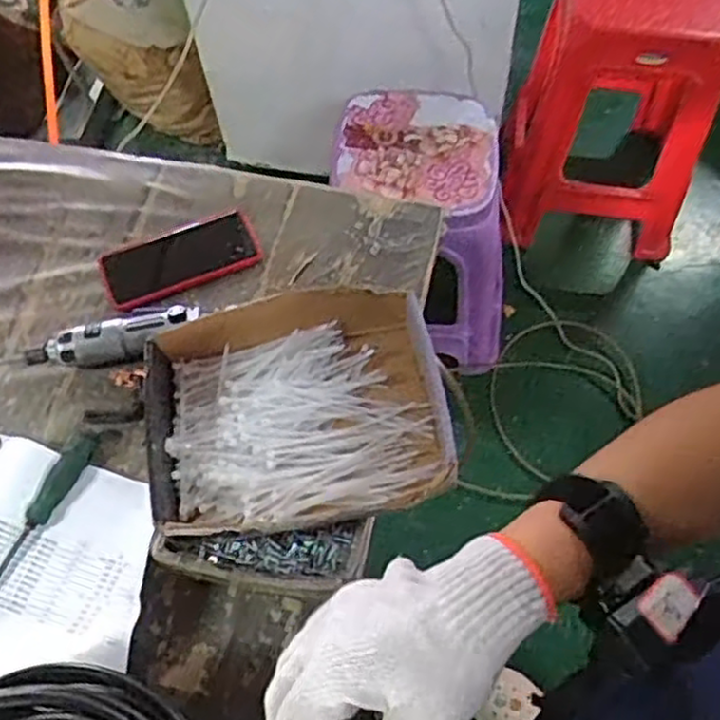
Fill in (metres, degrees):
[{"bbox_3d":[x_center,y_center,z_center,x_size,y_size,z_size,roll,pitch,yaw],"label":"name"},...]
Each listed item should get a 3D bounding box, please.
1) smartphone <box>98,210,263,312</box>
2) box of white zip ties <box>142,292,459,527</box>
[{"bbox_3d":[-0.200,-0.113,0.830,0.171,0.016,0.071,-24,63,-10],"label":"smartphone"},{"bbox_3d":[-0.055,0.042,0.647,0.253,0.059,0.208,-7,61,-1],"label":"box of white zip ties"}]

